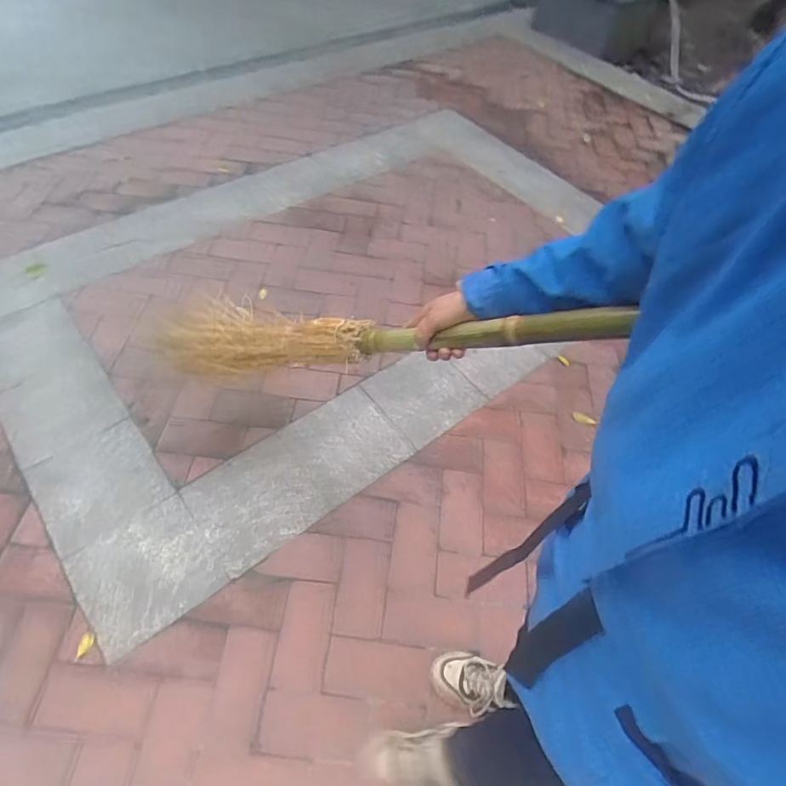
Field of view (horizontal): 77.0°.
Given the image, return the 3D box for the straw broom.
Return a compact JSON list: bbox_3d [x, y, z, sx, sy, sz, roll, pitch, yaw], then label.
[{"bbox_3d":[-0.134,-0.102,0.840,1.038,0.108,0.128,6,45,45],"label":"straw broom"}]

